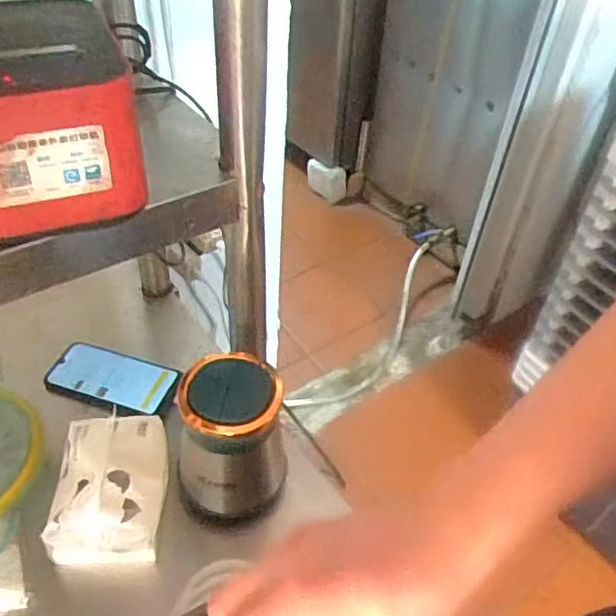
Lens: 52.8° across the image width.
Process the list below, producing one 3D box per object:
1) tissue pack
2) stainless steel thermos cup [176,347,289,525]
[{"bbox_3d":[-0.177,0.158,0.559,0.092,0.053,0.121,1,43,-5],"label":"tissue pack"},{"bbox_3d":[-0.068,0.118,0.565,0.090,0.137,0.089,2,43,-5],"label":"stainless steel thermos cup"}]

